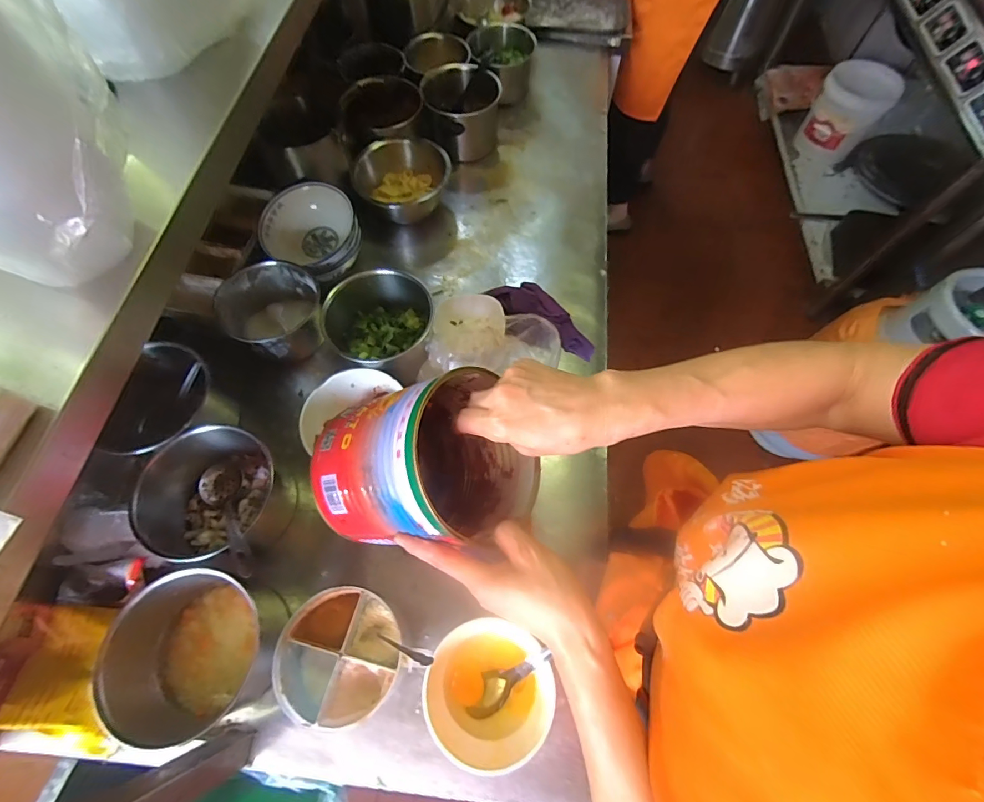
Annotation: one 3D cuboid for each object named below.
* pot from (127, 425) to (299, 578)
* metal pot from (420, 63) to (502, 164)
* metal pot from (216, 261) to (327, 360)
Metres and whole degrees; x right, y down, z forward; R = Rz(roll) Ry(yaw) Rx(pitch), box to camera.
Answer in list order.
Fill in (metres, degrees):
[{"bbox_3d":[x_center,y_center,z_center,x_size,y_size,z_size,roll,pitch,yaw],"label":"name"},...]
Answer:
[{"bbox_3d":[-0.345,0.122,0.539,0.138,0.129,0.158,-13,66,-6],"label":"pot"},{"bbox_3d":[-0.056,-0.584,0.872,0.155,0.107,0.149,0,66,0],"label":"metal pot"},{"bbox_3d":[-0.345,-0.142,0.683,0.126,0.105,0.137,0,66,0],"label":"metal pot"}]

